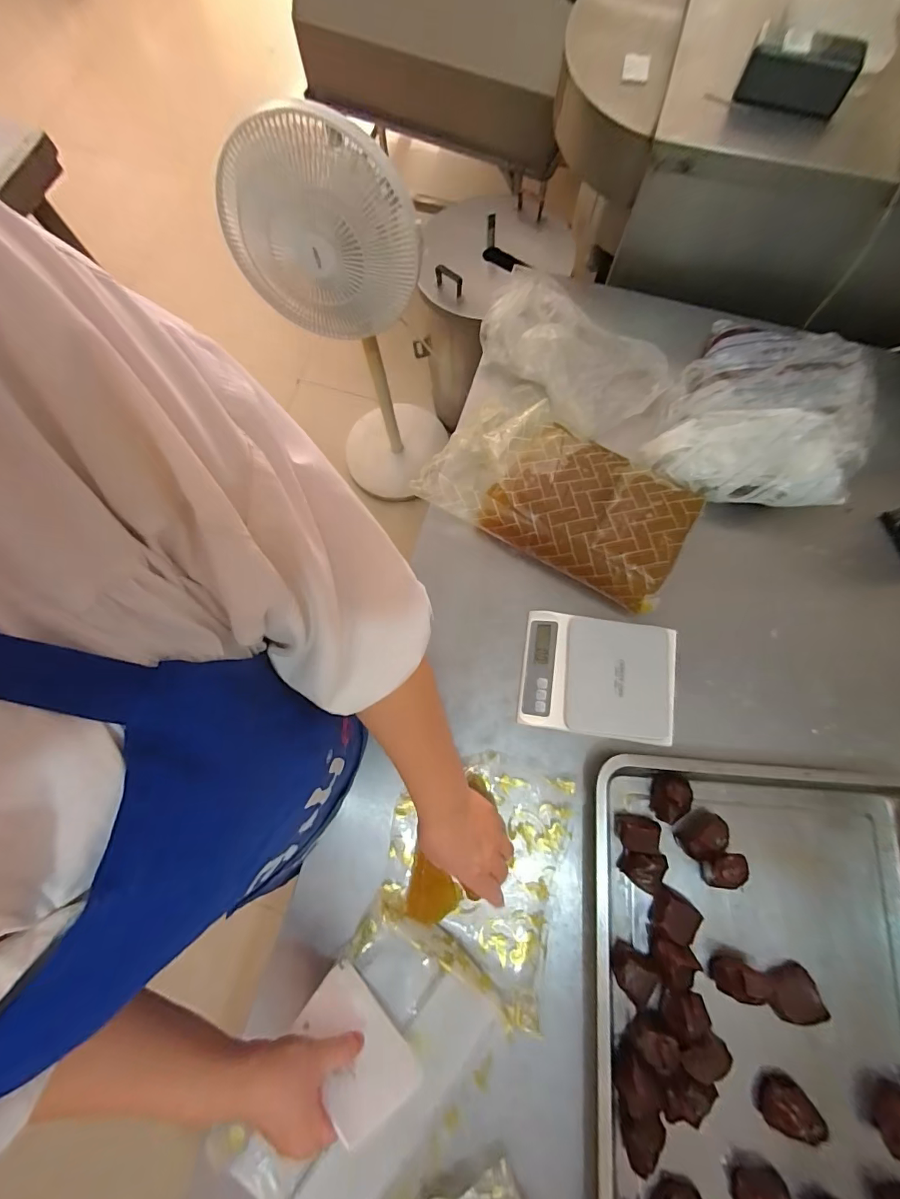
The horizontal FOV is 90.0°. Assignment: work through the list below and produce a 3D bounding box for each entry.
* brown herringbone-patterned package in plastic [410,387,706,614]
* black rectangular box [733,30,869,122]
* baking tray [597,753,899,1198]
[{"bbox_3d":[0.150,-0.153,0.611,0.333,0.077,0.207,28,76,6],"label":"brown herringbone-patterned package in plastic"},{"bbox_3d":[0.437,-0.664,0.567,0.130,0.055,0.045,13,75,2],"label":"black rectangular box"},{"bbox_3d":[0.357,0.485,0.472,0.405,0.046,0.589,5,75,0],"label":"baking tray"}]

